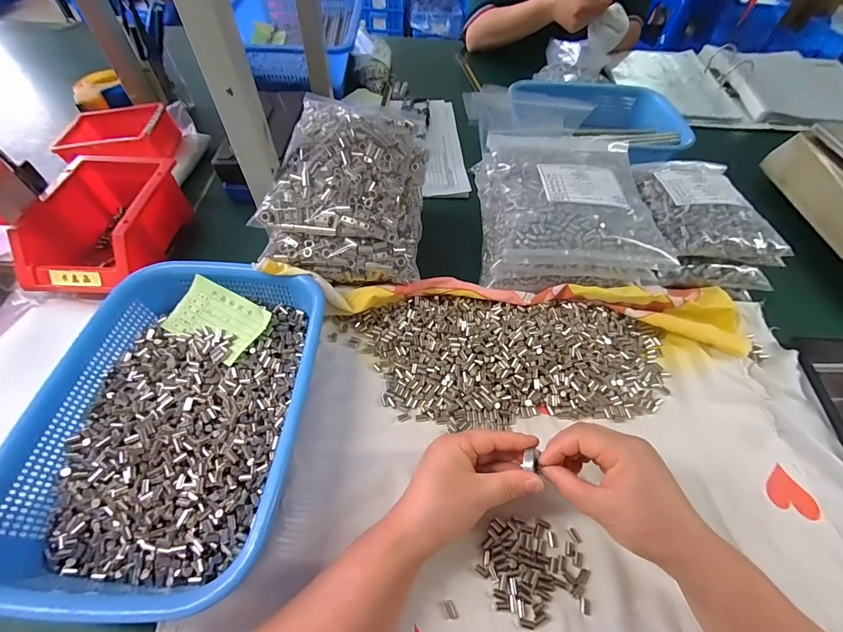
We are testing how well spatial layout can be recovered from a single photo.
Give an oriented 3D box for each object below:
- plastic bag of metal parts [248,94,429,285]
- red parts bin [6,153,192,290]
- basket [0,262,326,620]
[{"bbox_3d":[-0.079,-0.151,0.433,0.163,0.090,0.222,4,55,0],"label":"plastic bag of metal parts"},{"bbox_3d":[-0.381,-0.117,0.460,0.129,0.076,0.200,5,55,1],"label":"red parts bin"},{"bbox_3d":[-0.206,0.082,0.331,0.212,0.075,0.285,2,55,-1],"label":"basket"}]

